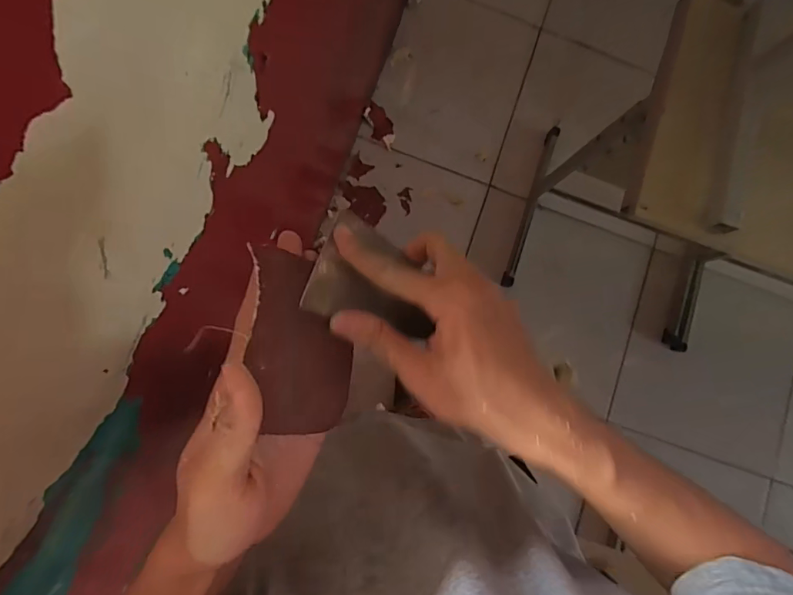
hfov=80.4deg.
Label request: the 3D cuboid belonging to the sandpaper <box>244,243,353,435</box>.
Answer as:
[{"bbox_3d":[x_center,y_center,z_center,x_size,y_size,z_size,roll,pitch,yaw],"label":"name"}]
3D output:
[{"bbox_3d":[-0.052,0.024,0.256,0.067,0.010,0.094,9,78,-49],"label":"sandpaper"}]

